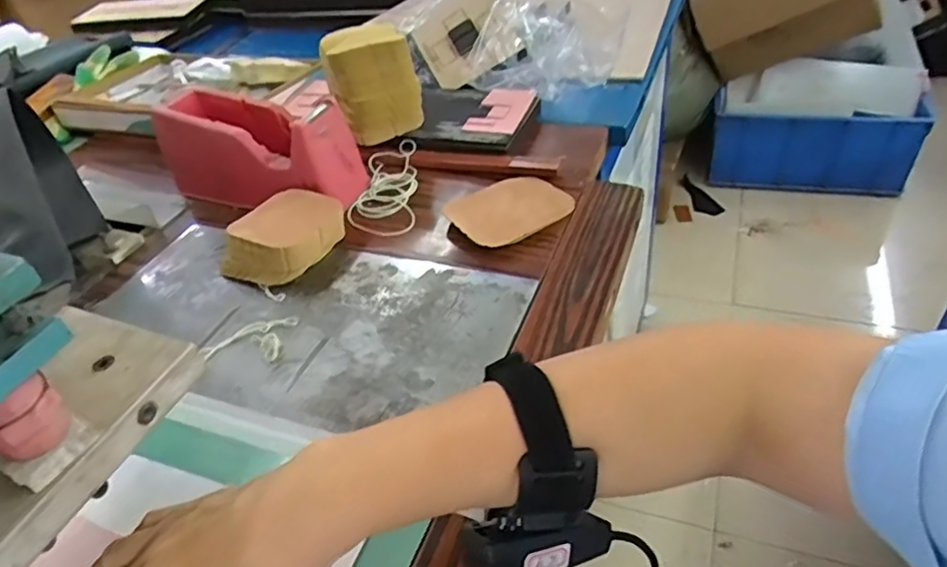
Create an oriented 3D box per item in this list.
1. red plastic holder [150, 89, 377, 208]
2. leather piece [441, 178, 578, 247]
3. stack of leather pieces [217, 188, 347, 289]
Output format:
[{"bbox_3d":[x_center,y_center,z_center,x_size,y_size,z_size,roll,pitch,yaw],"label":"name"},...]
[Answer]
[{"bbox_3d":[-0.211,-0.131,0.604,0.199,0.085,0.074,12,45,22],"label":"red plastic holder"},{"bbox_3d":[0.035,-0.067,0.542,0.104,0.018,0.070,-32,46,-25],"label":"leather piece"},{"bbox_3d":[-0.165,-0.040,0.538,0.080,0.035,0.093,11,44,21],"label":"stack of leather pieces"}]

